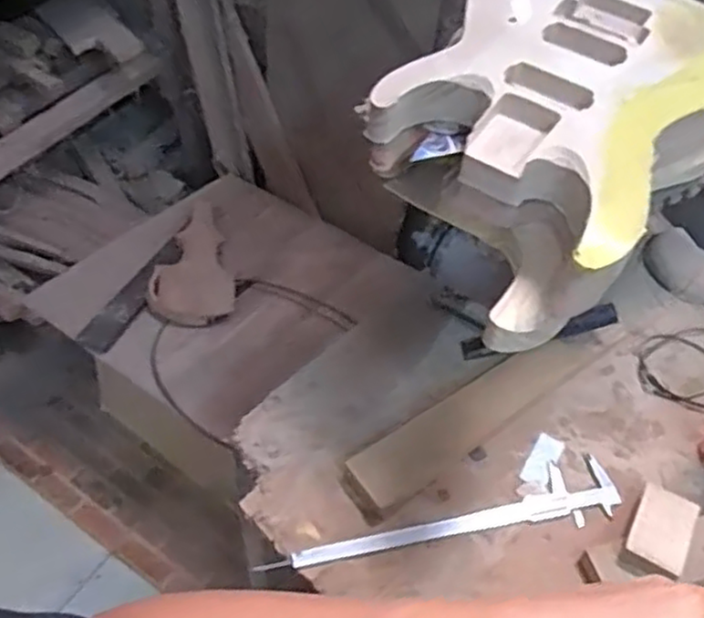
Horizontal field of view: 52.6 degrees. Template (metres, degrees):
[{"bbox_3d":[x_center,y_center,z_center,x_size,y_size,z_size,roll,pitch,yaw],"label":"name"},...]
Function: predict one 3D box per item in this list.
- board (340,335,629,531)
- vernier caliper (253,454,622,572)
[{"bbox_3d":[0.174,0.120,0.910,0.424,0.035,0.070,-30,59,-22],"label":"board"},{"bbox_3d":[0.108,0.253,0.822,0.419,0.014,0.069,-12,54,-11],"label":"vernier caliper"}]

